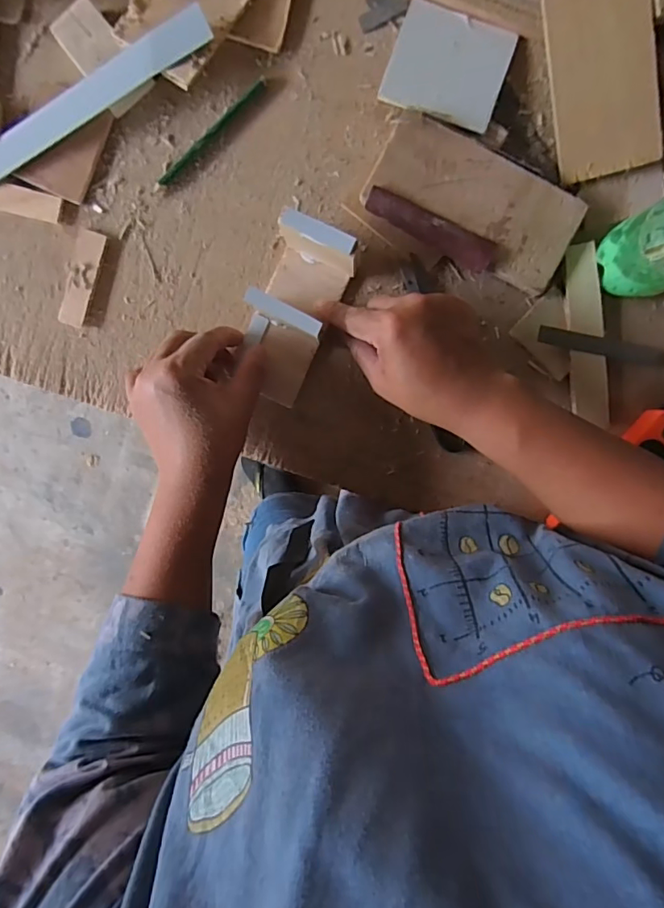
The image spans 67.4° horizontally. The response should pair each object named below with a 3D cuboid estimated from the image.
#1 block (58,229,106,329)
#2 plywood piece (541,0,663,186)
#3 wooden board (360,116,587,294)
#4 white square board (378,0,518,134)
[{"bbox_3d":[-0.197,-0.138,0.393,0.023,0.007,0.074,16,98,0],"label":"block"},{"bbox_3d":[0.192,-0.263,0.351,0.069,0.004,0.120,-11,103,10],"label":"plywood piece"},{"bbox_3d":[0.105,-0.185,0.359,0.148,0.008,0.075,25,97,-6],"label":"wooden board"},{"bbox_3d":[0.084,-0.279,0.360,0.081,0.004,0.080,19,87,0],"label":"white square board"}]

